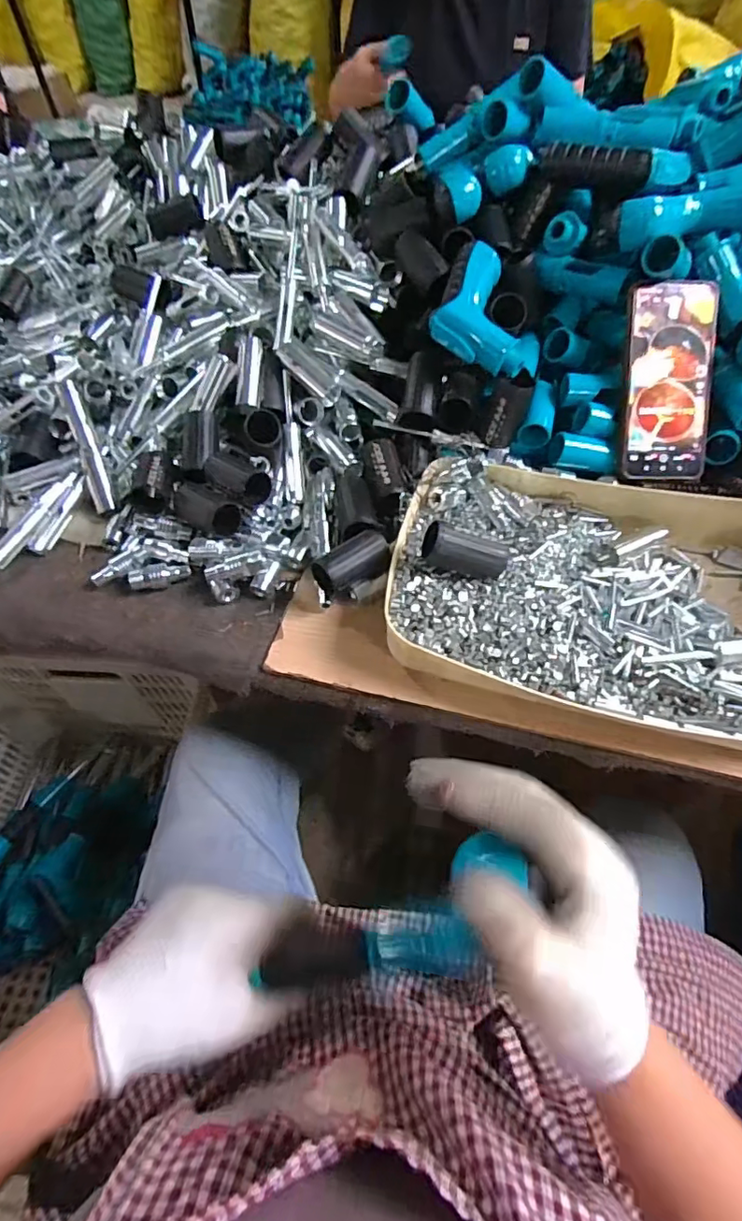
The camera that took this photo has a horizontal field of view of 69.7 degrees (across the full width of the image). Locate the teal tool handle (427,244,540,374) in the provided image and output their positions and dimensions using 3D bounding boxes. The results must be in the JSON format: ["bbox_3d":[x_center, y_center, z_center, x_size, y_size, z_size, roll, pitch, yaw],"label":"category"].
[{"bbox_3d":[0.090,-0.265,0.475,0.081,0.037,0.137,-11,77,-6],"label":"teal tool handle"}]

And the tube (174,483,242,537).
[{"bbox_3d":[-0.149,-0.089,0.478,0.051,0.030,0.041,31,62,20],"label":"tube"}]

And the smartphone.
[{"bbox_3d":[0.264,-0.200,0.471,0.080,0.007,0.164,-2,99,-5],"label":"smartphone"}]

